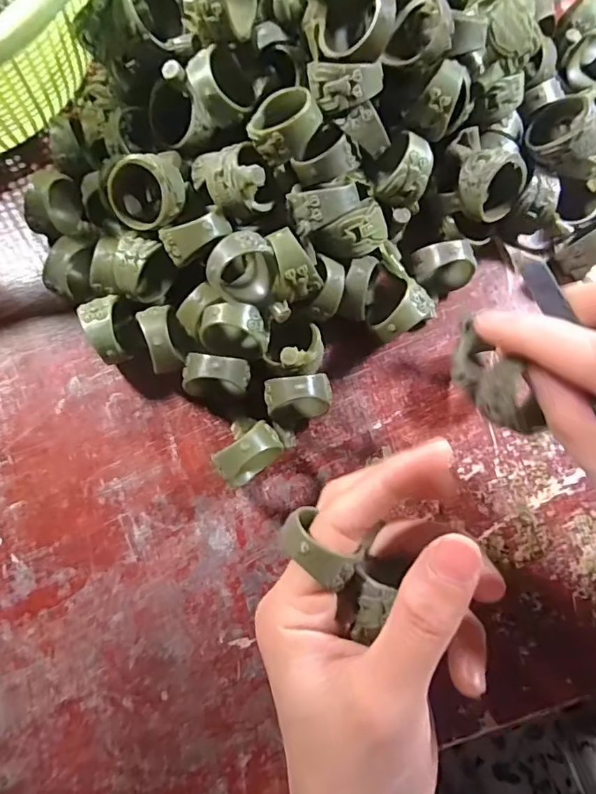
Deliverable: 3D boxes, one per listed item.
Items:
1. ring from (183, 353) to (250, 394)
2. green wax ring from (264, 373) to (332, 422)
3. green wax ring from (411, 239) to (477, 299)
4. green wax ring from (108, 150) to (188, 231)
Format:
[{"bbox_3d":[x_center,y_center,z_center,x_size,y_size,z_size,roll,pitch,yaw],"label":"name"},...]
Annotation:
[{"bbox_3d":[-0.034,-0.008,0.215,0.026,0.028,0.014,4,79,0],"label":"ring"},{"bbox_3d":[0.000,0.000,0.215,0.027,0.029,0.015,-8,79,-2],"label":"green wax ring"},{"bbox_3d":[0.065,-0.058,0.230,0.028,0.025,0.017,-19,79,-5],"label":"green wax ring"},{"bbox_3d":[-0.060,-0.085,0.209,0.028,0.024,0.027,6,115,13],"label":"green wax ring"}]

